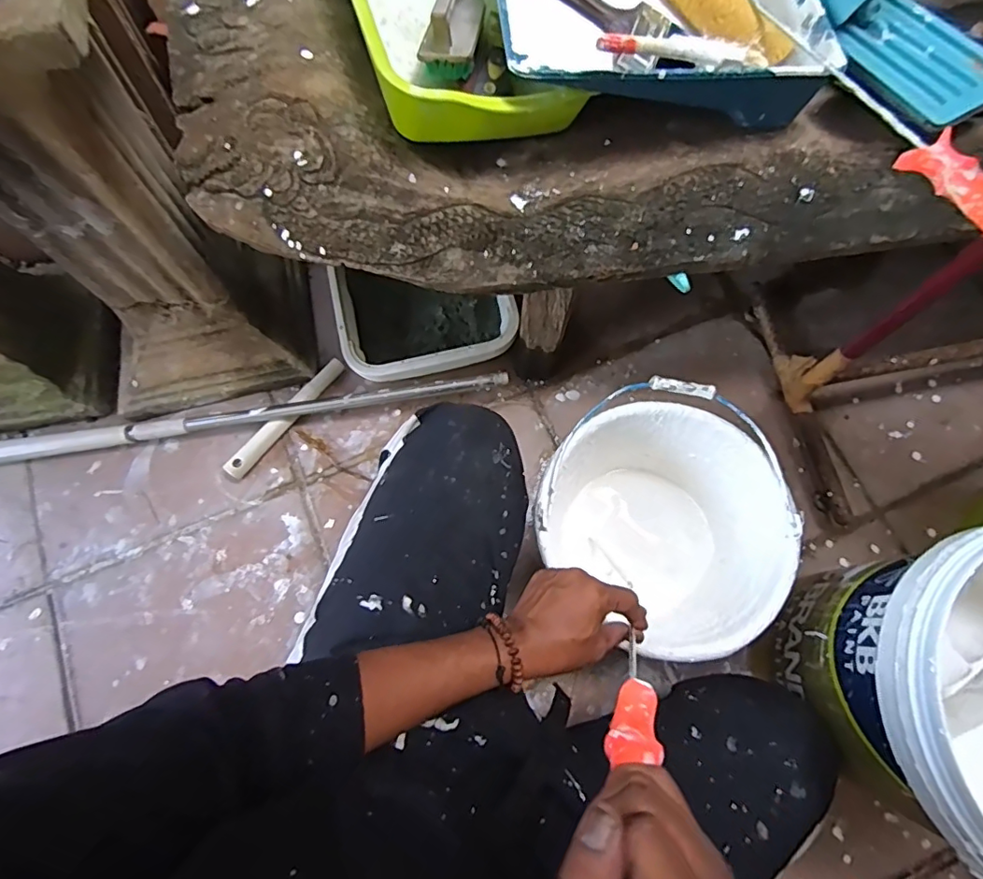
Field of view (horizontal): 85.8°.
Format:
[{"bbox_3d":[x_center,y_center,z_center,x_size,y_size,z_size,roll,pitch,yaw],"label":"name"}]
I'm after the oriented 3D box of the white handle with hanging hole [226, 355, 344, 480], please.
[{"bbox_3d":[-0.341,-0.038,0.881,0.032,0.023,0.250,38,77,11],"label":"white handle with hanging hole"}]

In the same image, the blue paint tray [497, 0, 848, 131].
[{"bbox_3d":[0.179,-0.476,0.590,0.357,0.136,0.276,-7,73,-2],"label":"blue paint tray"}]

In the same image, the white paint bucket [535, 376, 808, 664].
[{"bbox_3d":[0.207,0.115,0.699,0.286,0.214,0.301,-33,76,-9],"label":"white paint bucket"}]

